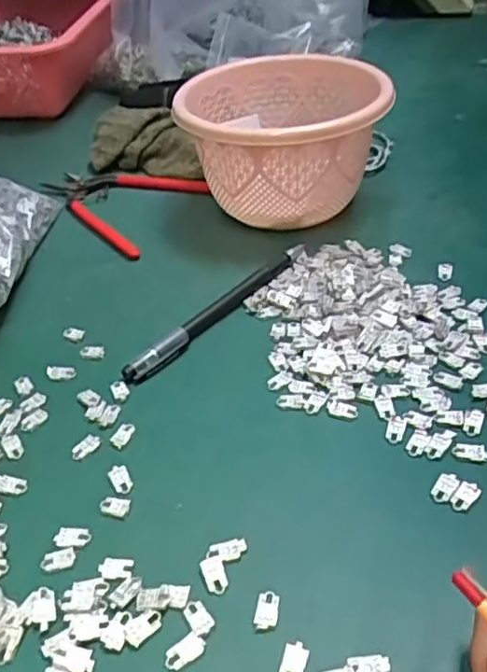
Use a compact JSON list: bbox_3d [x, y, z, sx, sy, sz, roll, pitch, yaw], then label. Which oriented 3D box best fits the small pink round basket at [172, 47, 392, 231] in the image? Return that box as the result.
[{"bbox_3d":[0.032,-0.139,0.466,0.137,0.086,0.142,-3,40,3],"label":"small pink round basket"}]

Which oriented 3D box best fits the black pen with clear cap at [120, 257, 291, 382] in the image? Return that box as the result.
[{"bbox_3d":[-0.020,-0.015,0.391,0.016,0.009,0.139,25,48,32],"label":"black pen with clear cap"}]

